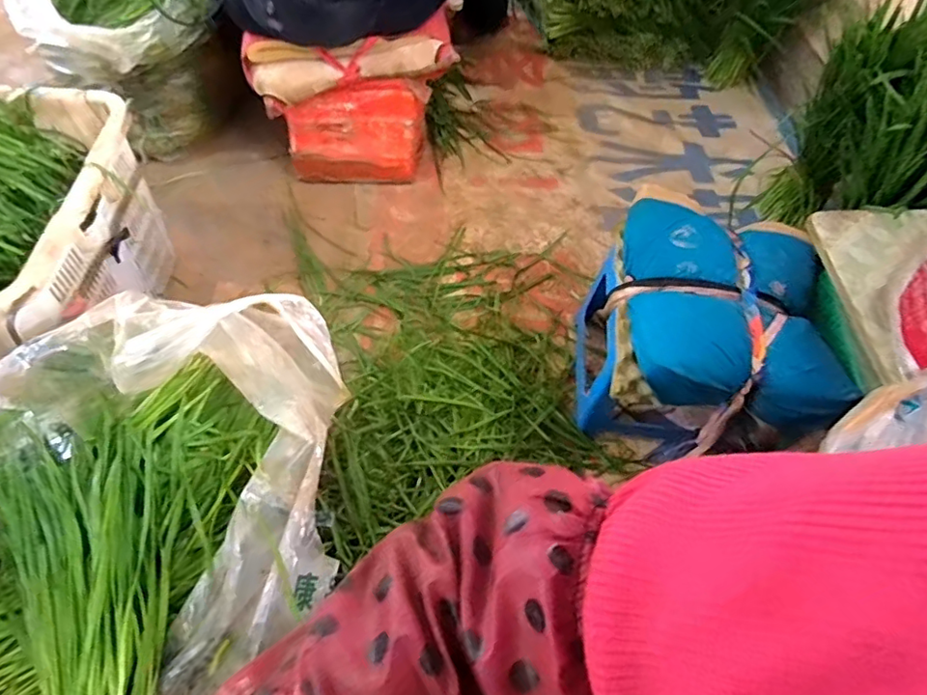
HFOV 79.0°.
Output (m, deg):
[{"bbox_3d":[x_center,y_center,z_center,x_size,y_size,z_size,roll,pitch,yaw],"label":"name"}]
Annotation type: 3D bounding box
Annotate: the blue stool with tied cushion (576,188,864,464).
[{"bbox_3d":[0.384,-0.010,0.941,0.325,0.295,0.338,7,57,1],"label":"blue stool with tied cushion"}]

